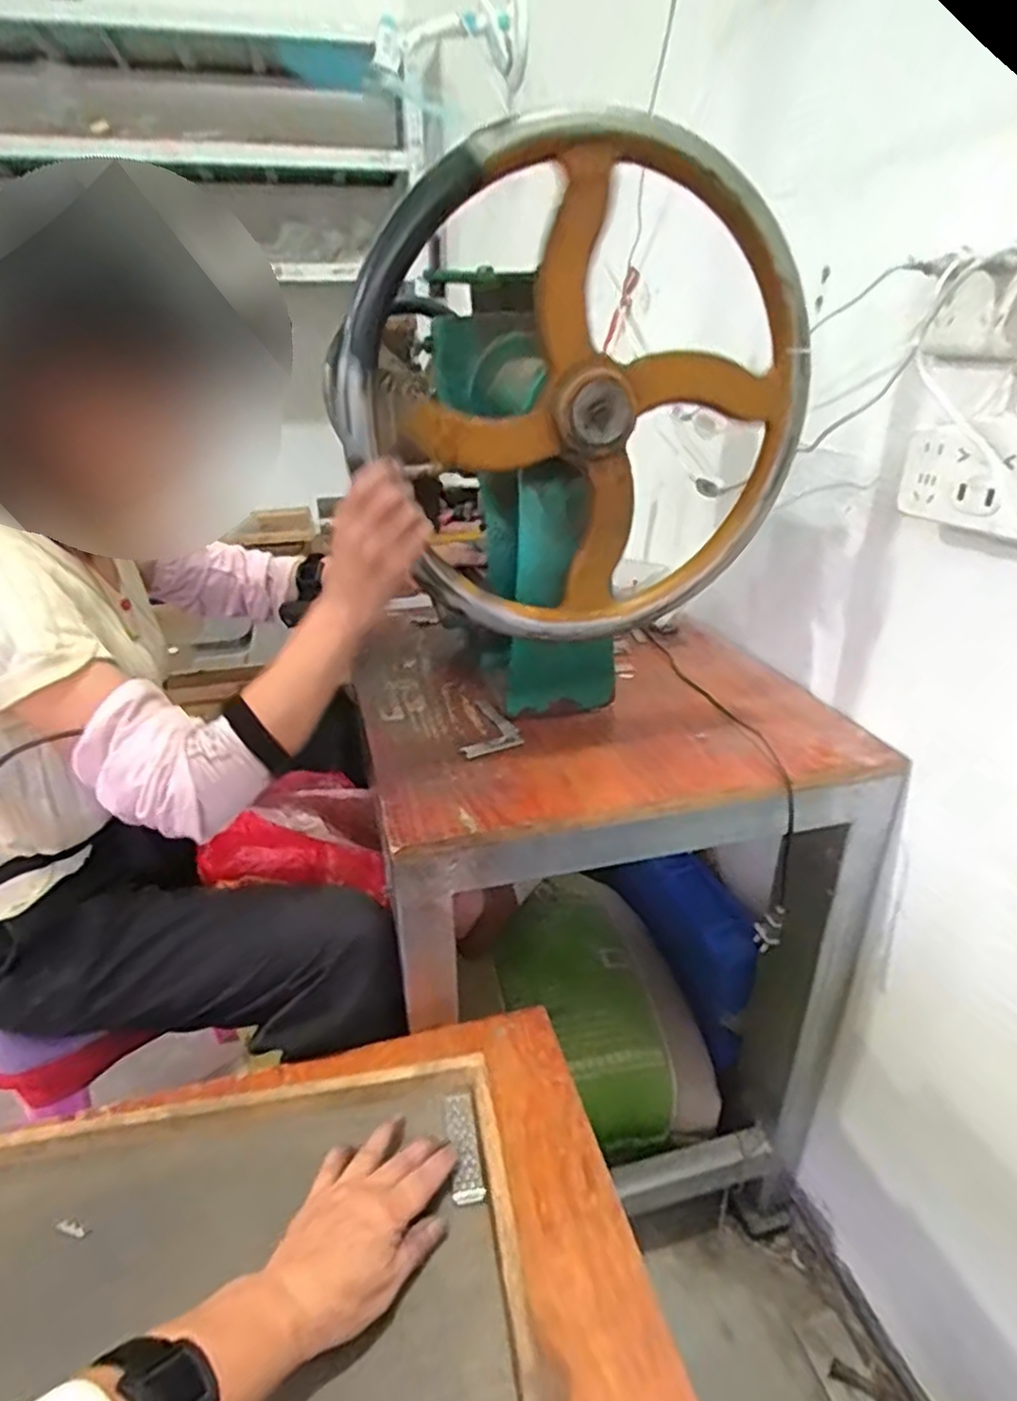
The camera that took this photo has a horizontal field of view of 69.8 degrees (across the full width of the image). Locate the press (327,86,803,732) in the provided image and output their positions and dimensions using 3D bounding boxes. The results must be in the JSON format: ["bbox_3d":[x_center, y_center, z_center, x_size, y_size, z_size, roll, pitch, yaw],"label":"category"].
[{"bbox_3d":[0.030,-0.231,0.722,0.373,0.478,0.291,-8,27,-15],"label":"press"}]

